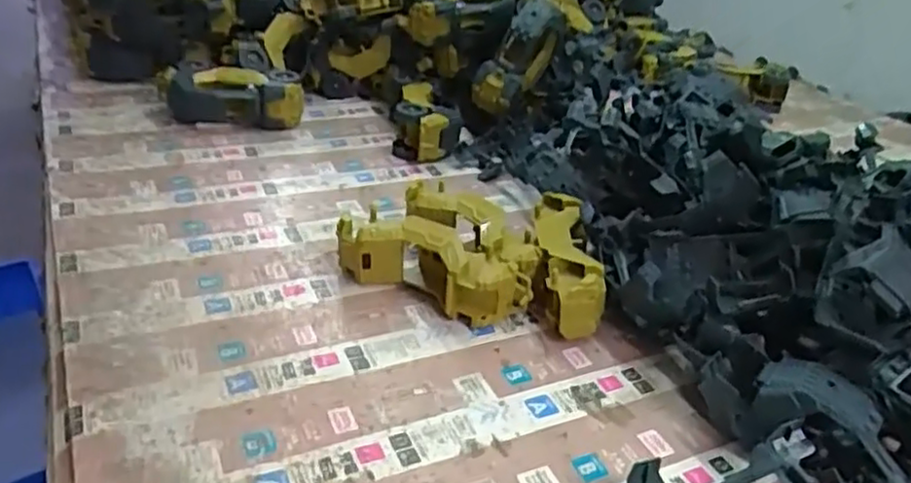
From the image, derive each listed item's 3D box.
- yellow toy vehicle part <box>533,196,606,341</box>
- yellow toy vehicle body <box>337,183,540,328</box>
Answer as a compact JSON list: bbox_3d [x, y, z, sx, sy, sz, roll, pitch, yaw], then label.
[{"bbox_3d":[0.094,0.018,0.612,0.043,0.061,0.162,5,30,-4],"label":"yellow toy vehicle part"},{"bbox_3d":[-0.003,0.008,0.623,0.165,0.057,0.119,20,33,22],"label":"yellow toy vehicle body"}]

